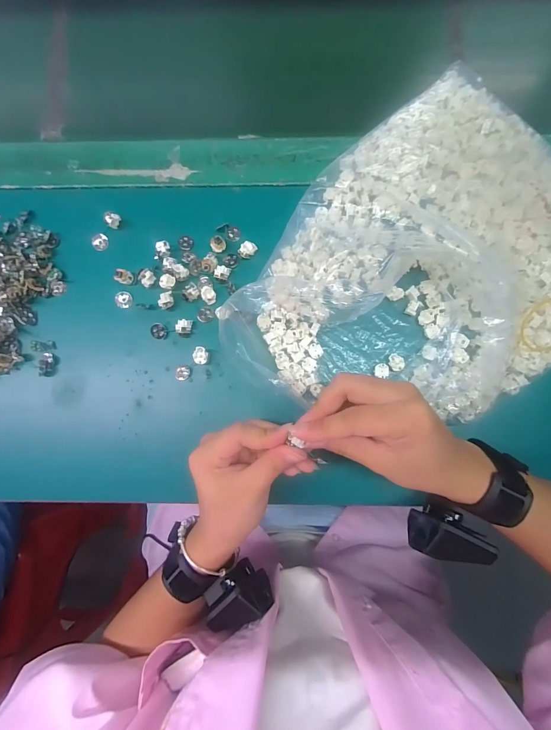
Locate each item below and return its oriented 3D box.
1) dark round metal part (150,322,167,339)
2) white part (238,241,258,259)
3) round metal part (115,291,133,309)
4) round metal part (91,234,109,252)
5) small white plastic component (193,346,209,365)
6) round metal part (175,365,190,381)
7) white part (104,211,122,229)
[{"bbox_3d":[-0.112,-0.032,0.329,0.016,0.004,0.015,0,85,1],"label":"dark round metal part"},{"bbox_3d":[-0.026,-0.110,0.331,0.013,0.010,0.016,39,87,4],"label":"white part"},{"bbox_3d":[-0.147,-0.063,0.332,0.016,0.004,0.016,0,85,1],"label":"round metal part"},{"bbox_3d":[-0.173,-0.121,0.339,0.015,0.004,0.017,-9,85,0],"label":"round metal part"},{"bbox_3d":[-0.069,-0.008,0.320,0.012,0.017,0.016,11,85,2],"label":"small white plastic component"},{"bbox_3d":[-0.088,0.007,0.325,0.013,0.004,0.014,0,85,1],"label":"round metal part"},{"bbox_3d":[-0.160,-0.142,0.336,0.011,0.014,0.014,40,88,4],"label":"white part"}]

